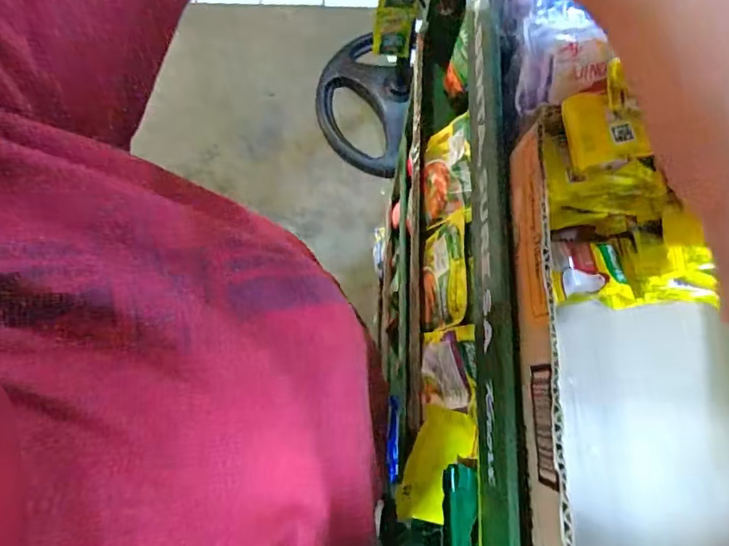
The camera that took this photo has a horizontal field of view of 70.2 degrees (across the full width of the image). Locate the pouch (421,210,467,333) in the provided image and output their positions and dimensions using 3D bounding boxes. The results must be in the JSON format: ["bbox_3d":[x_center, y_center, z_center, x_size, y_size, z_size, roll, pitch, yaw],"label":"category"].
[{"bbox_3d":[0.083,0.001,0.528,0.018,0.097,0.110,5,75,-17],"label":"pouch"}]

